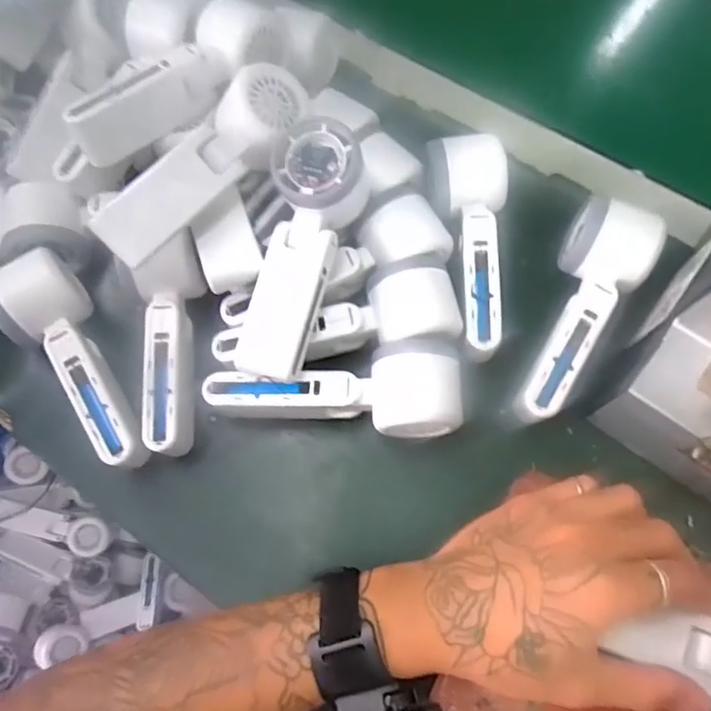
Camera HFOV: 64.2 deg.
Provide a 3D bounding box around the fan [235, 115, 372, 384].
[{"bbox_3d":[-0.036,-0.067,0.373,0.055,0.049,0.165,15,88,7],"label":"fan"}]

